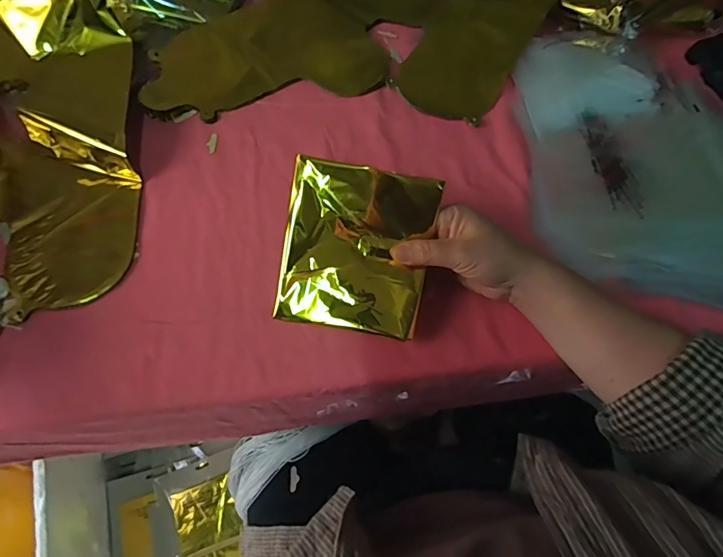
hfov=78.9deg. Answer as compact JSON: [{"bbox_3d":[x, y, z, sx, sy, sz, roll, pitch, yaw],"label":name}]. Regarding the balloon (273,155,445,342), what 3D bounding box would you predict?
[{"bbox_3d":[-0.003,-0.024,0.350,0.113,0.009,0.127,11,92,-6],"label":"balloon"}]

